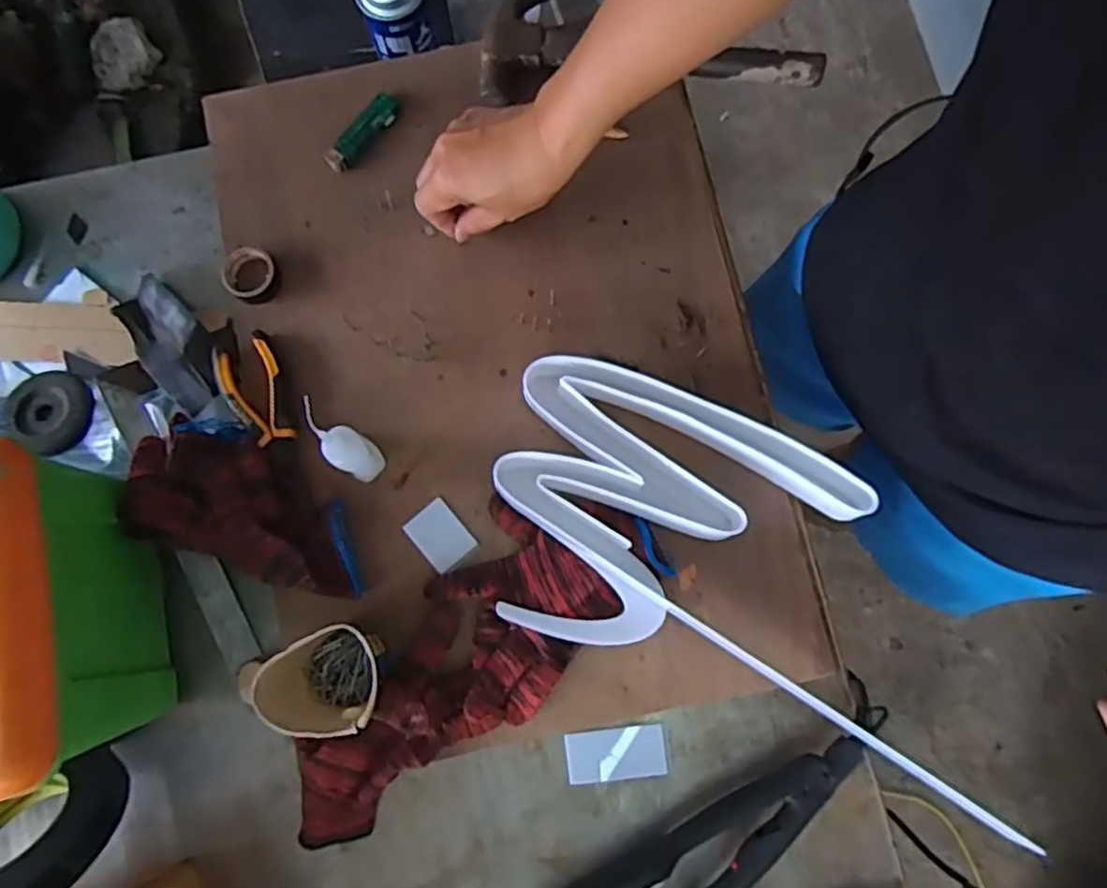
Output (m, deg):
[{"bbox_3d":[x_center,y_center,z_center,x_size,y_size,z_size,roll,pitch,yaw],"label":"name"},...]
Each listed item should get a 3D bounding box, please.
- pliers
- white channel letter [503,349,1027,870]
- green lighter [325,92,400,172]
[{"bbox_3d":[-0.244,-0.042,0.601,0.049,0.018,0.093,-25,81,-5],"label":"pliers"},{"bbox_3d":[0.152,0.092,0.558,0.416,0.034,0.210,22,80,3],"label":"white channel letter"},{"bbox_3d":[-0.167,-0.275,0.642,0.025,0.012,0.086,39,82,6],"label":"green lighter"}]

